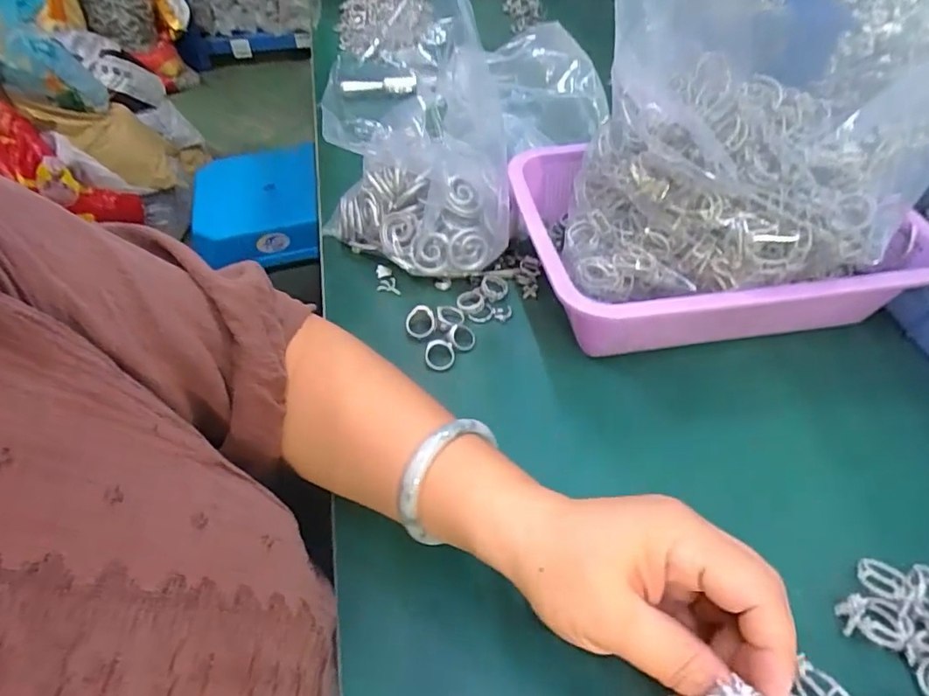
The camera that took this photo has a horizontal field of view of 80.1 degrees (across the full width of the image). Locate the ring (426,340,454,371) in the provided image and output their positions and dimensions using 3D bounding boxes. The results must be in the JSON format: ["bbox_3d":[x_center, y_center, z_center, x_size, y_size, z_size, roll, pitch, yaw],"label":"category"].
[{"bbox_3d":[-0.020,0.006,0.440,0.023,0.005,0.026,-6,67,-11],"label":"ring"}]

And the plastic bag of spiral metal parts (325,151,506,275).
[{"bbox_3d":[-0.049,-0.115,0.505,0.185,0.094,0.076,15,51,15],"label":"plastic bag of spiral metal parts"}]

